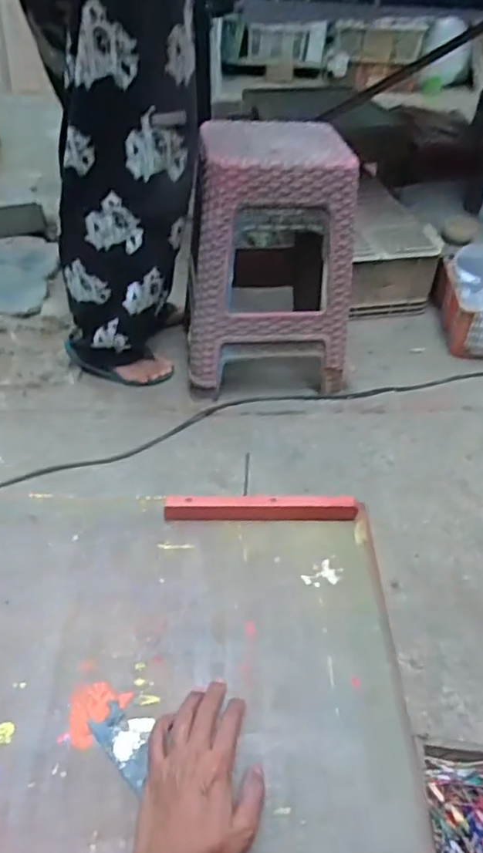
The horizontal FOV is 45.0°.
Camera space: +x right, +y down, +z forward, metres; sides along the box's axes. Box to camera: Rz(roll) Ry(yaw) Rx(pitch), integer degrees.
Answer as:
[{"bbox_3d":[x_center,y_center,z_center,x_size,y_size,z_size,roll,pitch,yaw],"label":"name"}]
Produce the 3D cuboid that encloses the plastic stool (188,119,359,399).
[{"bbox_3d":[0.057,-0.362,1.269,0.349,0.470,0.323,-1,45,-7],"label":"plastic stool"}]

